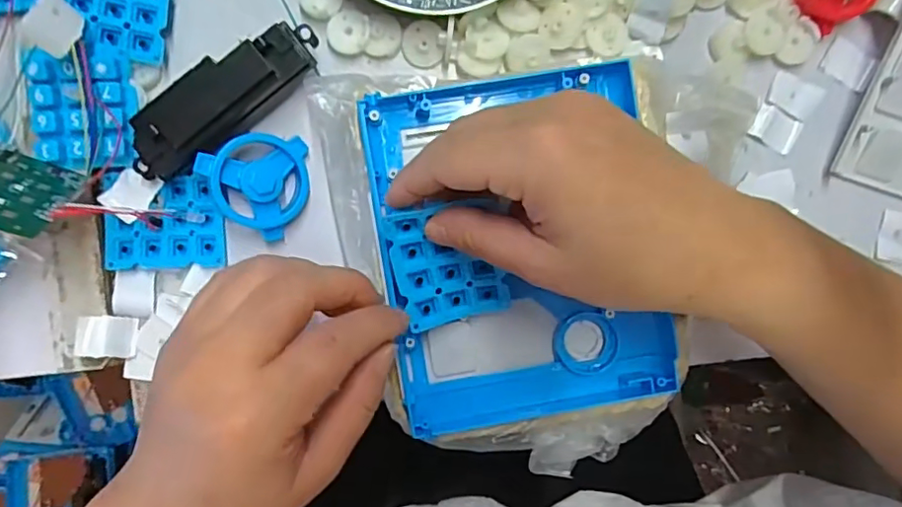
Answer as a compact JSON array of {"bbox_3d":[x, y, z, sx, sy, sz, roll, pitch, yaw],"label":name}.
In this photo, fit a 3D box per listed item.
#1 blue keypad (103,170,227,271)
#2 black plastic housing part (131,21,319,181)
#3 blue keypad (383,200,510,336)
[{"bbox_3d":[-0.151,-0.016,0.295,0.059,0.006,0.049,0,93,-2],"label":"blue keypad"},{"bbox_3d":[-0.114,-0.078,0.278,0.107,0.026,0.040,-37,94,0],"label":"black plastic housing part"},{"bbox_3d":[0.000,0.005,0.256,0.051,0.009,0.057,-13,108,-9],"label":"blue keypad"}]

